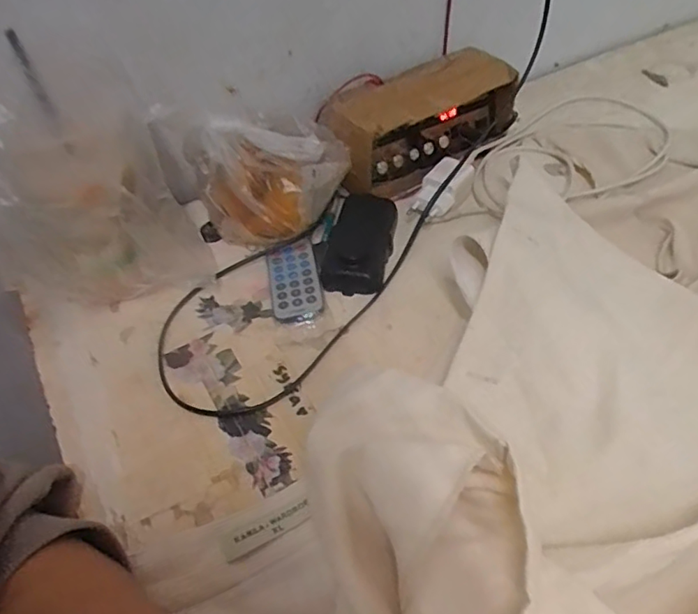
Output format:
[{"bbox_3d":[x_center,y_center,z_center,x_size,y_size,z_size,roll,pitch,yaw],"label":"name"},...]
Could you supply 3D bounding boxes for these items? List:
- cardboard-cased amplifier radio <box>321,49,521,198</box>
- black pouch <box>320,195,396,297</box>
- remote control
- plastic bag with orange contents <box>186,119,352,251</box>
[{"bbox_3d":[0.069,-0.176,0.532,0.186,0.085,0.089,-23,51,-16],"label":"cardboard-cased amplifier radio"},{"bbox_3d":[0.009,-0.058,0.478,0.056,0.029,0.111,5,49,8],"label":"black pouch"},{"bbox_3d":[-0.044,-0.021,0.448,0.039,0.012,0.081,-9,48,-5],"label":"remote control"},{"bbox_3d":[-0.062,-0.108,0.474,0.130,0.092,0.070,-12,49,-7],"label":"plastic bag with orange contents"}]

